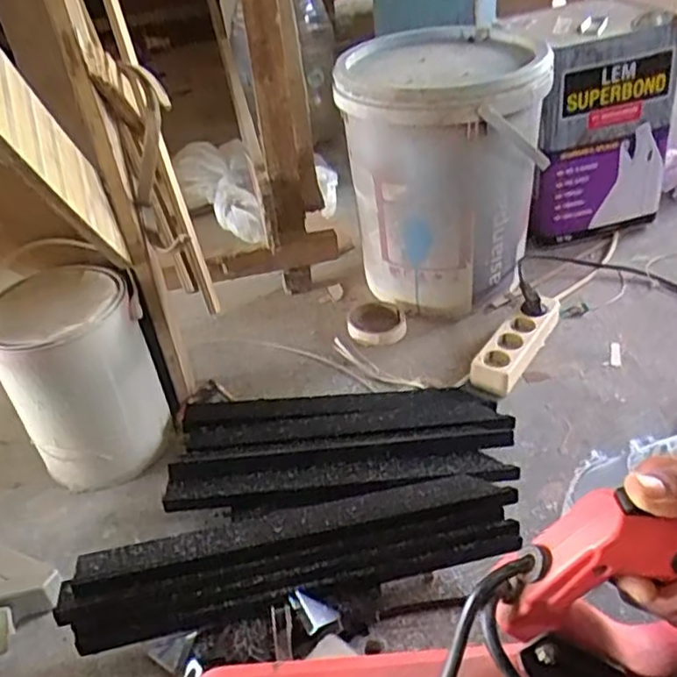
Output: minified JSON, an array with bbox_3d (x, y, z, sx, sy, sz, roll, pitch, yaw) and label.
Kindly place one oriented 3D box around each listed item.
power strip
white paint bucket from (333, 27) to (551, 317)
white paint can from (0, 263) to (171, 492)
[{"bbox_3d":[0.259,0.001,0.980,0.059,0.039,0.198,21,45,33],"label":"power strip"},{"bbox_3d":[0.163,-0.250,1.075,0.289,0.375,0.284,-1,37,8],"label":"white paint bucket"},{"bbox_3d":[-0.328,0.054,0.879,0.170,0.242,0.176,-4,36,3],"label":"white paint can"}]

